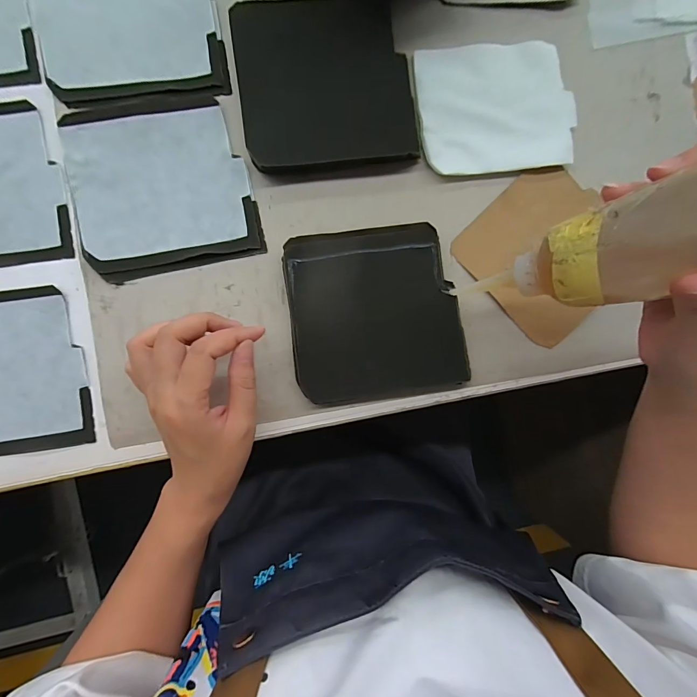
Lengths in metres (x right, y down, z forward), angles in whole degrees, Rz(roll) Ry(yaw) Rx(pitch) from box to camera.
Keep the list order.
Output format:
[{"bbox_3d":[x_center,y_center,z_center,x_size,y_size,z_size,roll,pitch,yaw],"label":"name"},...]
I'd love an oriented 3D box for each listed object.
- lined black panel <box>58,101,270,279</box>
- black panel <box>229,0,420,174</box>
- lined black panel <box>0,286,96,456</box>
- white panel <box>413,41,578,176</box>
[{"bbox_3d":[-0.151,-0.131,0.295,0.136,0.005,0.134,-14,91,-4],"label":"lined black panel"},{"bbox_3d":[-0.018,-0.217,0.296,0.136,0.019,0.133,-8,90,-4],"label":"black panel"},{"bbox_3d":[-0.275,0.019,0.288,0.130,0.009,0.128,-7,90,-4],"label":"lined black panel"},{"bbox_3d":[0.126,-0.206,0.313,0.131,0.004,0.107,-9,90,-4],"label":"white panel"}]

